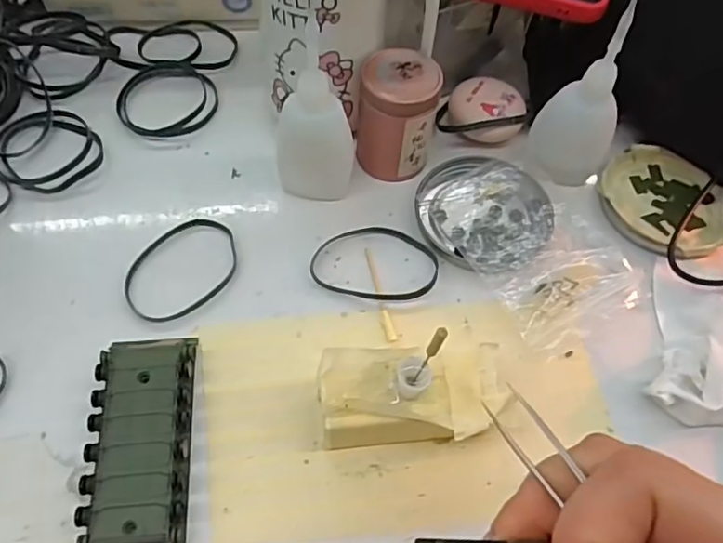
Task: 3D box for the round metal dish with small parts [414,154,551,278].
[{"bbox_3d":[0.073,-0.037,0.348,0.077,0.011,0.078,1,60,-3],"label":"round metal dish with small parts"}]

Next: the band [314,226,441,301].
[{"bbox_3d":[0.008,-0.005,0.334,0.069,0.004,0.048,13,60,4],"label":"band"}]

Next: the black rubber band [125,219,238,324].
[{"bbox_3d":[-0.099,-0.002,0.326,0.050,0.004,0.068,37,64,17],"label":"black rubber band"}]

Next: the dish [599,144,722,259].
[{"bbox_3d":[0.183,-0.043,0.360,0.075,0.017,0.077,1,60,-3],"label":"dish"}]

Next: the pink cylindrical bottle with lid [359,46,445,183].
[{"bbox_3d":[0.021,-0.092,0.350,0.042,0.061,0.046,1,60,-3],"label":"pink cylindrical bottle with lid"}]

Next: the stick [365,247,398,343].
[{"bbox_3d":[0.010,0.011,0.324,0.005,0.004,0.060,-9,61,-8],"label":"stick"}]

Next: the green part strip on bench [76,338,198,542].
[{"bbox_3d":[-0.100,0.074,0.273,0.043,0.015,0.095,-4,60,-5],"label":"green part strip on bench"}]

